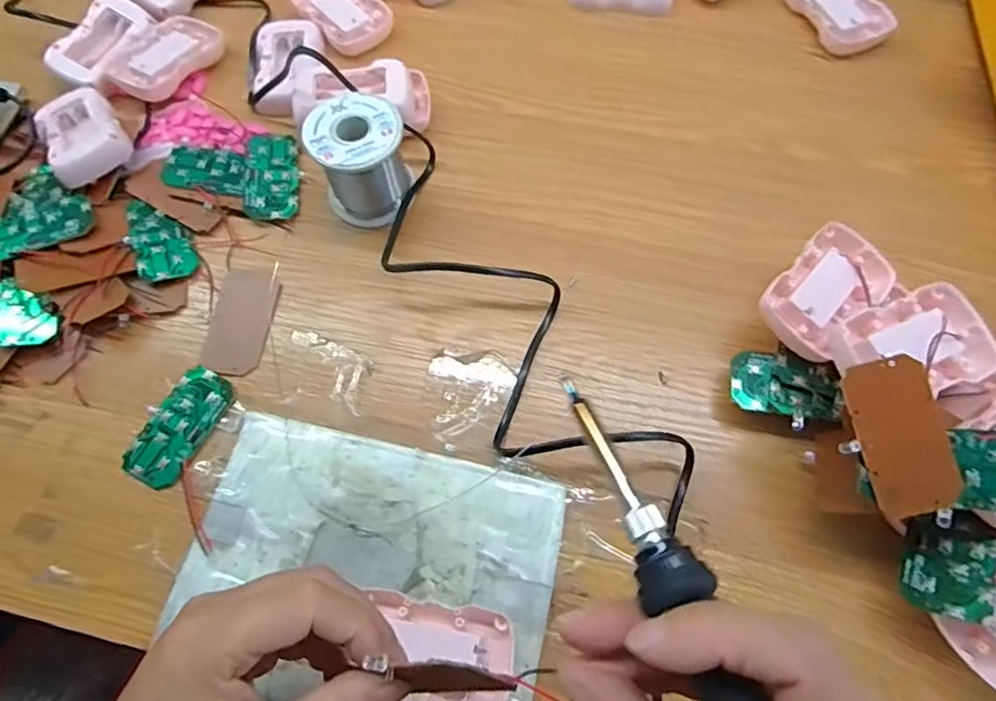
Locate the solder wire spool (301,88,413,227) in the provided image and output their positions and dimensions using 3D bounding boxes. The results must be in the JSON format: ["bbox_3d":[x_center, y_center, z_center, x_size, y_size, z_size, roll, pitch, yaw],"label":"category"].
[{"bbox_3d":[-0.091,-0.129,0.402,0.055,0.062,0.061,30,72,13],"label":"solder wire spool"}]

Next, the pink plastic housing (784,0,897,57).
[{"bbox_3d":[0.273,-0.277,0.478,0.060,0.010,0.091,-22,69,-6],"label":"pink plastic housing"}]

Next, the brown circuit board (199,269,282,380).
[{"bbox_3d":[-0.170,-0.019,0.392,0.041,0.004,0.073,6,69,5],"label":"brown circuit board"}]

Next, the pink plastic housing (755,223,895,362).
[{"bbox_3d":[0.197,-0.036,0.354,0.089,0.013,0.052,-42,80,-20],"label":"pink plastic housing"}]

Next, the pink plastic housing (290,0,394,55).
[{"bbox_3d":[-0.130,-0.283,0.491,0.054,0.010,0.094,-40,72,-13],"label":"pink plastic housing"}]

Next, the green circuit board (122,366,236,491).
[{"bbox_3d":[-0.195,0.047,0.364,0.036,0.005,0.073,26,72,12],"label":"green circuit board"}]

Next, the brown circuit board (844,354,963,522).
[{"bbox_3d":[0.195,0.041,0.286,0.039,0.004,0.075,-15,86,6],"label":"brown circuit board"}]

